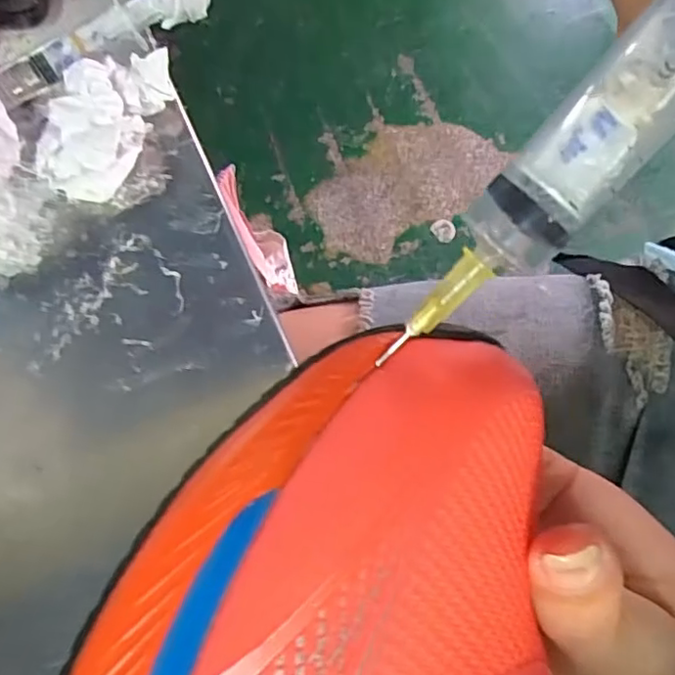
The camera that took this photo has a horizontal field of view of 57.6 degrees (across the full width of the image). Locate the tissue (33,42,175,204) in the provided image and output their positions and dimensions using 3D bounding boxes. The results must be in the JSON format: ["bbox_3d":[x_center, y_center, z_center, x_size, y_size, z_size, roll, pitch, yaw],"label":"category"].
[{"bbox_3d":[-0.111,-0.102,0.287,0.045,0.020,0.075,20,70,10],"label":"tissue"}]

